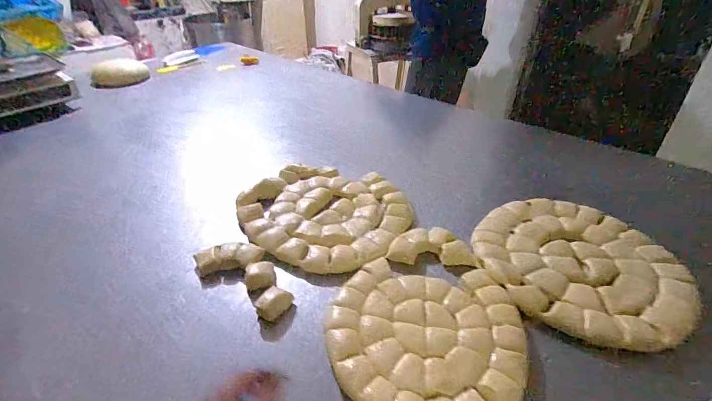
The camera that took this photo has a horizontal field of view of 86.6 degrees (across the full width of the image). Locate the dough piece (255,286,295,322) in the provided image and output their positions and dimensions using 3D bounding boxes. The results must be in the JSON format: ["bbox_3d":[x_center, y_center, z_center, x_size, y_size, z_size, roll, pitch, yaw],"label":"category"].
[{"bbox_3d":[-0.118,0.146,0.545,0.034,0.019,0.051,22,41,26],"label":"dough piece"}]

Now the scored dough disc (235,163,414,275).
[{"bbox_3d":[-0.062,0.015,0.711,0.306,0.019,0.266,20,41,24],"label":"scored dough disc"}]

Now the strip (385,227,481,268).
[{"bbox_3d":[0.126,0.073,0.627,0.140,0.023,0.072,2,37,3],"label":"strip"}]

